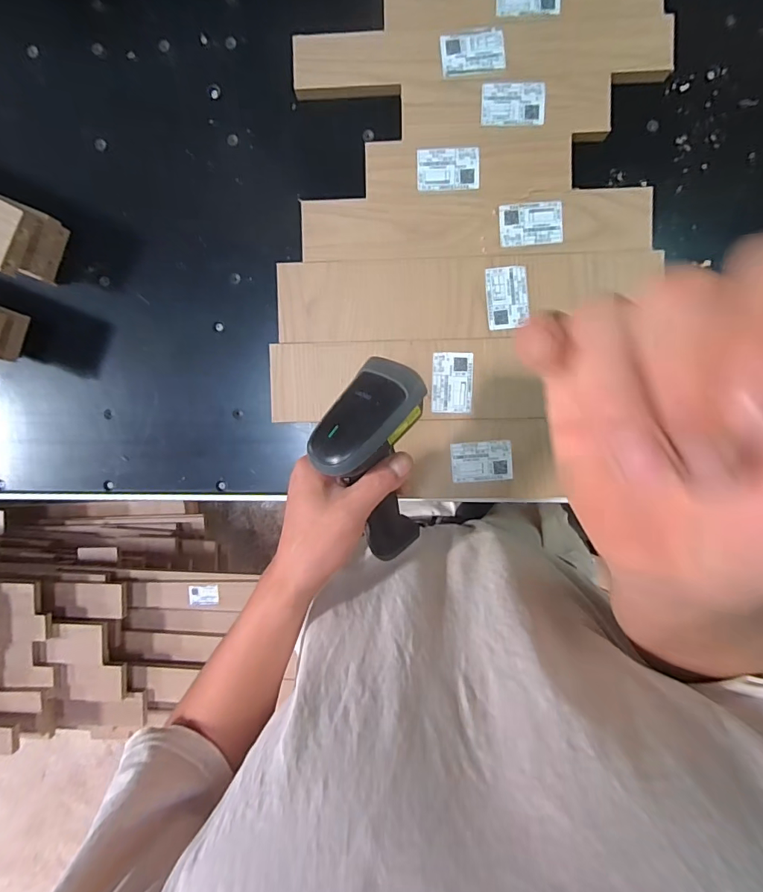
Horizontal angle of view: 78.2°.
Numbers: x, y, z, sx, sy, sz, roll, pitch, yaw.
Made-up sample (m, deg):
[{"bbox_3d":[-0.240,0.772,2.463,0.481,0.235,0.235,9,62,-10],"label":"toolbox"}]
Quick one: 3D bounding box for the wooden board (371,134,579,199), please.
[{"bbox_3d":[0.084,-0.273,0.463,0.196,0.016,0.053,-1,94,3],"label":"wooden board"}]

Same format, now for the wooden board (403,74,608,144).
[{"bbox_3d":[0.120,-0.326,0.458,0.197,0.015,0.055,1,94,2],"label":"wooden board"}]

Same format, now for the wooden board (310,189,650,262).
[{"bbox_3d":[0.090,-0.215,0.461,0.333,0.015,0.060,-1,94,3],"label":"wooden board"}]

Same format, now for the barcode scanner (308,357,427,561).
[{"bbox_3d":[-0.003,0.015,0.381,0.074,0.124,0.141,14,79,21],"label":"barcode scanner"}]

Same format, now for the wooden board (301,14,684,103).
[{"bbox_3d":[0.095,-0.375,0.457,0.356,0.017,0.056,-1,94,3],"label":"wooden board"}]

